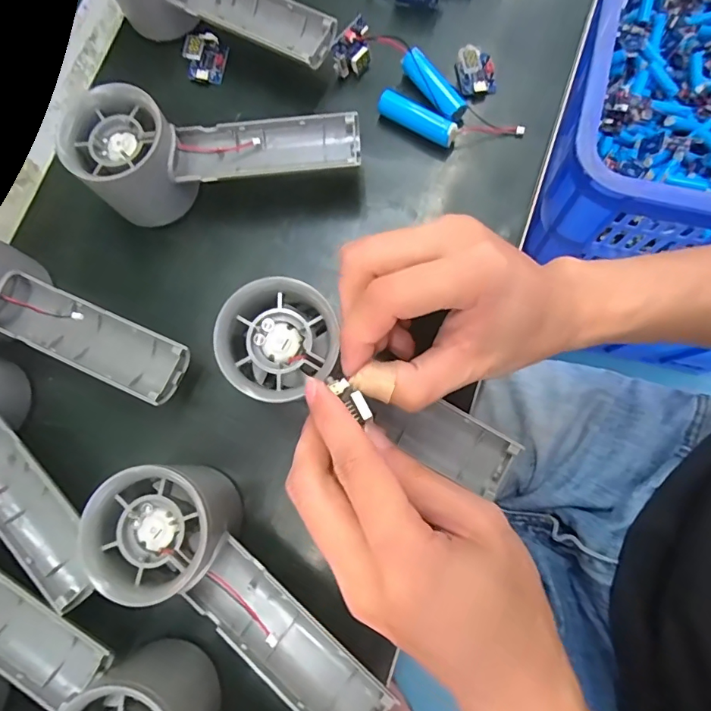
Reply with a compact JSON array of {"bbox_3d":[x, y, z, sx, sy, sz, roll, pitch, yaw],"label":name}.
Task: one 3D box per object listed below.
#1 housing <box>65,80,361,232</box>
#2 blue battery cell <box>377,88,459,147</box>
[{"bbox_3d":[-0.077,-0.118,0.269,0.158,0.057,0.062,-12,77,2],"label":"housing"},{"bbox_3d":[0.037,-0.145,0.290,0.052,0.017,0.012,33,82,10],"label":"blue battery cell"}]

